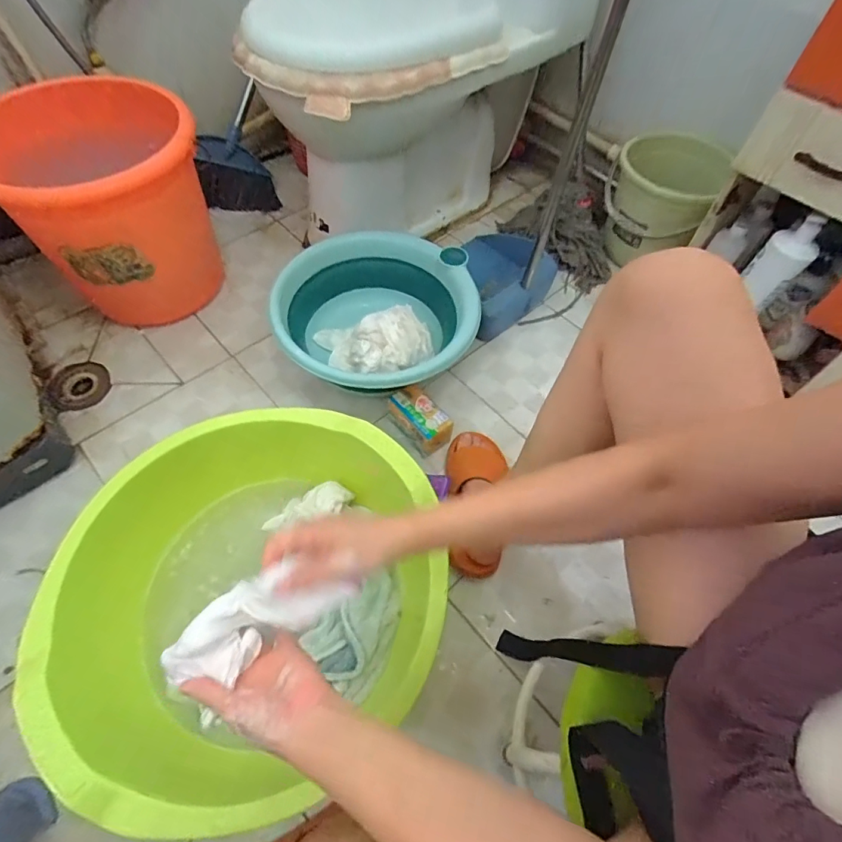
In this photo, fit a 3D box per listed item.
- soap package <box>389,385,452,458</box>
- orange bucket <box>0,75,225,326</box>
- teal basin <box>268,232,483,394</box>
[{"bbox_3d":[-0.002,0.000,0.804,0.062,0.065,0.117,-34,67,-22],"label":"soap package"},{"bbox_3d":[-0.533,-0.360,0.831,0.300,0.335,0.305,2,59,-3],"label":"orange bucket"},{"bbox_3d":[-0.085,-0.181,0.860,0.325,0.155,0.335,2,59,-3],"label":"teal basin"}]

